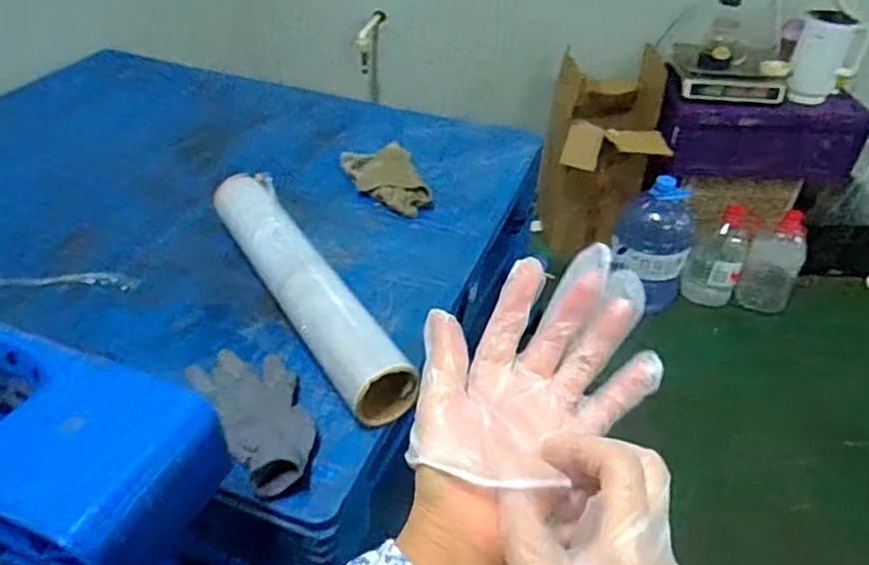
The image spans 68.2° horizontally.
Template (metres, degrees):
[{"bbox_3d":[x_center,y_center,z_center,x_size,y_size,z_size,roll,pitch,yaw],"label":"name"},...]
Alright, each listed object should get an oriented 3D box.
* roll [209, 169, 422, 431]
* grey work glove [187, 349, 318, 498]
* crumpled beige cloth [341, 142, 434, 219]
[{"bbox_3d":[-0.197,-0.008,0.916,0.091,0.076,0.541,-20,43,-24],"label":"roll"},{"bbox_3d":[-0.209,0.144,0.771,0.109,0.044,0.245,-23,45,-27],"label":"grey work glove"},{"bbox_3d":[-0.084,-0.190,1.206,0.130,0.031,0.217,-12,41,-17],"label":"crumpled beige cloth"}]

